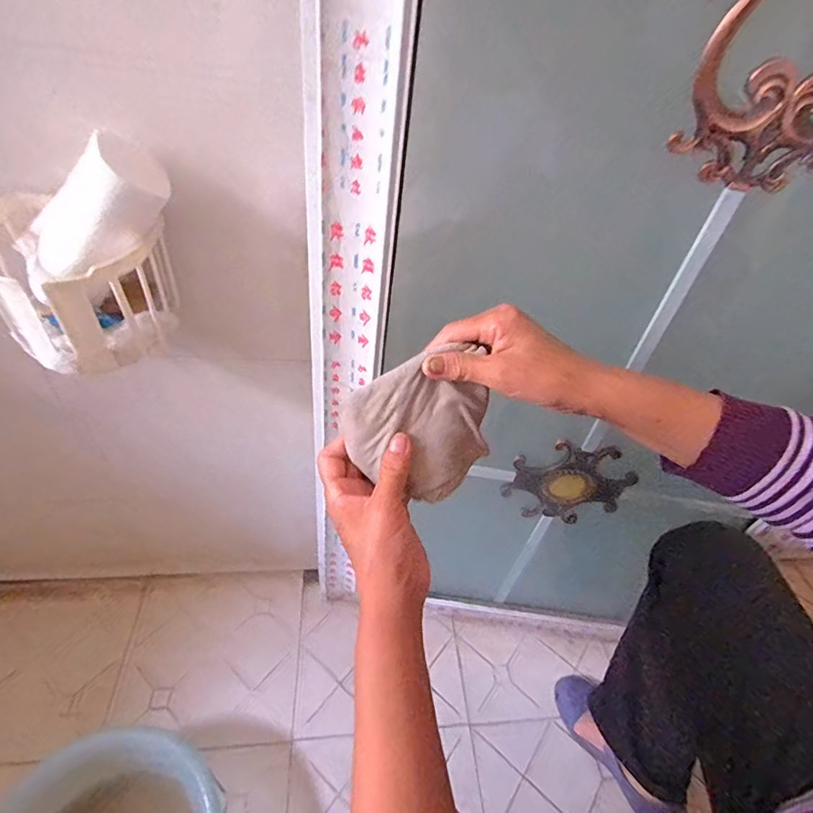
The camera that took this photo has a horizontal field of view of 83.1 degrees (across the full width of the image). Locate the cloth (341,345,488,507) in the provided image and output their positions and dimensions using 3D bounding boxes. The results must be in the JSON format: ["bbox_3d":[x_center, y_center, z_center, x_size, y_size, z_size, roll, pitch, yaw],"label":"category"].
[{"bbox_3d":[0.014,0.018,0.357,0.112,0.104,0.019,-30,14,-8],"label":"cloth"}]

